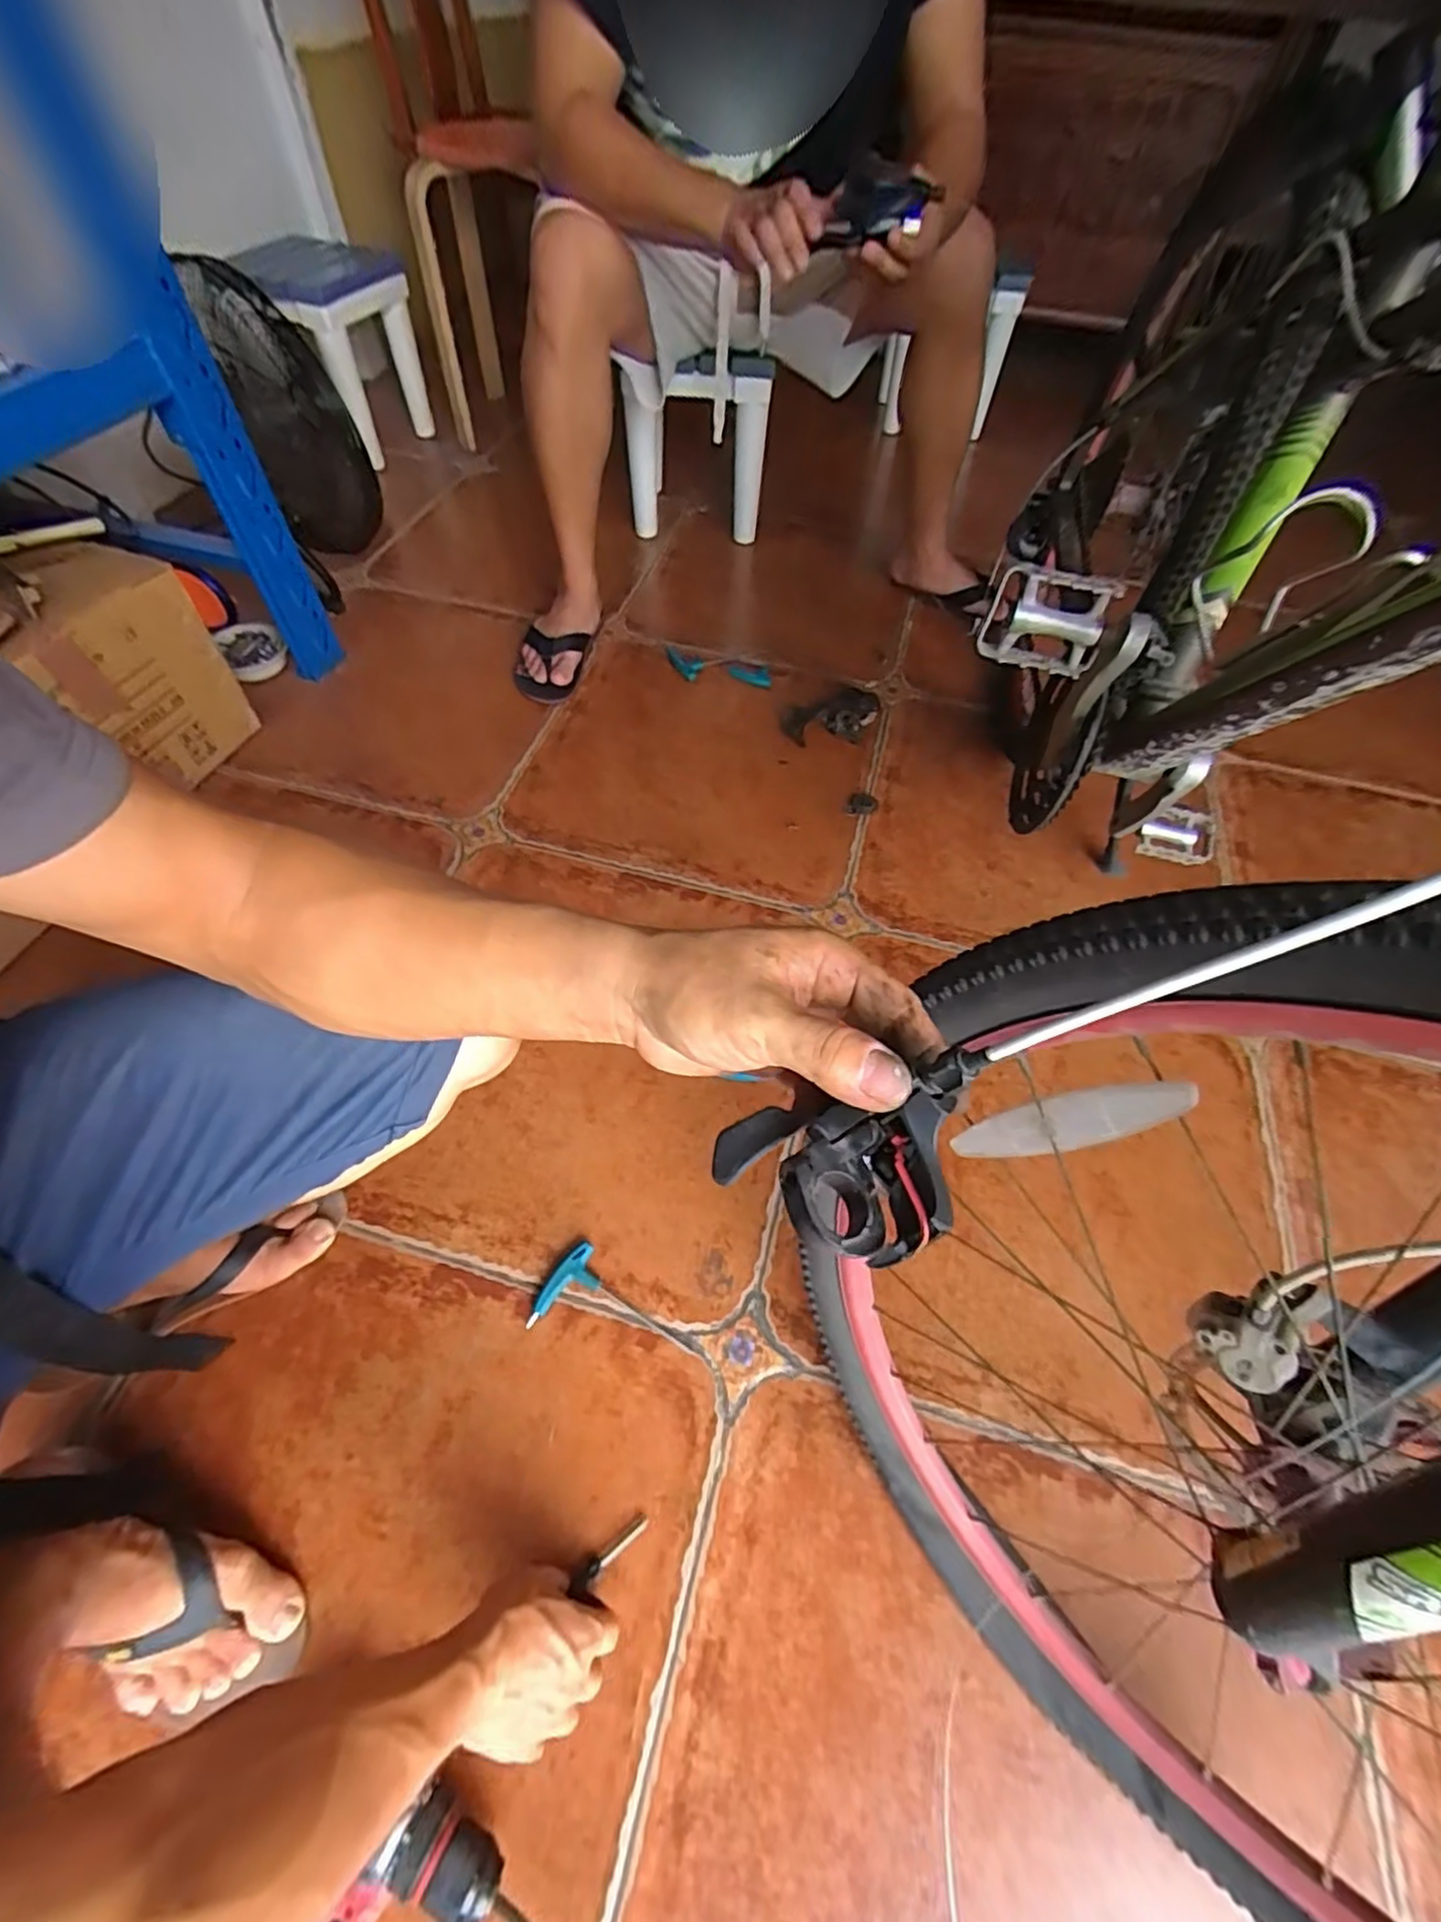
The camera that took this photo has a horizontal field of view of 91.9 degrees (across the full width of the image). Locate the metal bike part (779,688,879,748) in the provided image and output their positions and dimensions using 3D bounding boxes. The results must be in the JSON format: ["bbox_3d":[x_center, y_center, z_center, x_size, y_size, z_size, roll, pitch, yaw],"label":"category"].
[{"bbox_3d":[0.169,-0.372,1.062,0.148,0.045,0.082,-14,59,-12],"label":"metal bike part"}]

